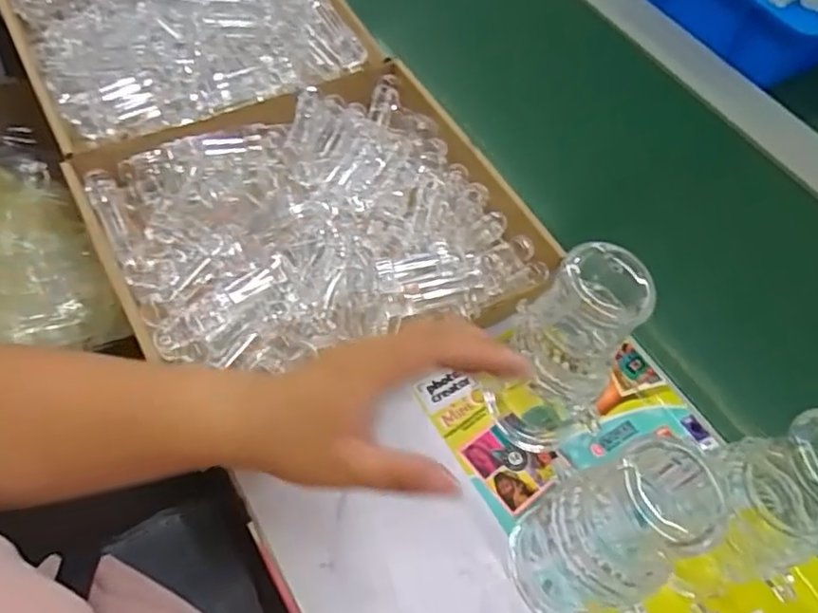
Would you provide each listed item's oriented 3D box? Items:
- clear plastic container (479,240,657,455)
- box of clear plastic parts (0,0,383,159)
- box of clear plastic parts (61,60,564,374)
[{"bbox_3d":[0.098,0.036,0.421,0.071,0.174,0.065,24,58,8],"label":"clear plastic container"},{"bbox_3d":[-0.223,-0.289,0.619,0.301,0.079,0.293,-25,64,-21],"label":"box of clear plastic parts"},{"bbox_3d":[-0.075,-0.074,0.510,0.318,0.045,0.278,-23,63,-20],"label":"box of clear plastic parts"}]

